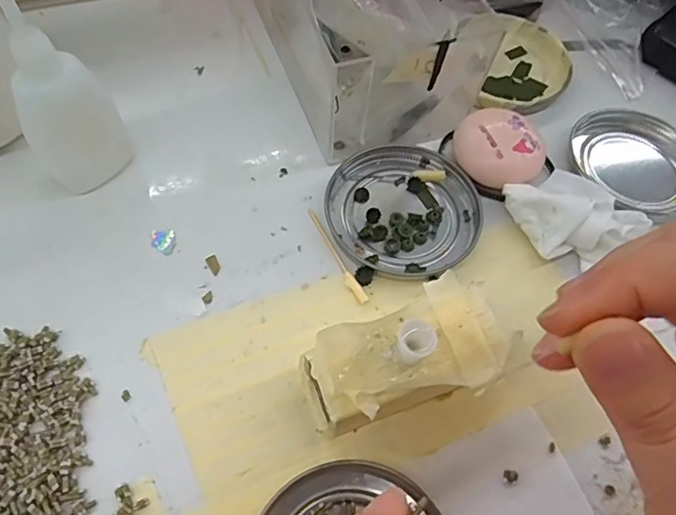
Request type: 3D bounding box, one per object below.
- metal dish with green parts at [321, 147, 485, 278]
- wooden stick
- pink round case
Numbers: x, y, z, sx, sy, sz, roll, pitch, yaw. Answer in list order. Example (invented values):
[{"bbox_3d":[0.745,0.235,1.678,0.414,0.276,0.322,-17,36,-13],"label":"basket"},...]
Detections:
[{"bbox_3d":[0.034,-0.026,0.279,0.075,0.008,0.076,2,61,-3],"label":"metal dish with green parts"},{"bbox_3d":[-0.002,-0.002,0.266,0.006,0.004,0.059,-25,66,-16],"label":"wooden stick"},{"bbox_3d":[0.086,-0.058,0.291,0.047,0.023,0.040,41,66,17],"label":"pink round case"}]

